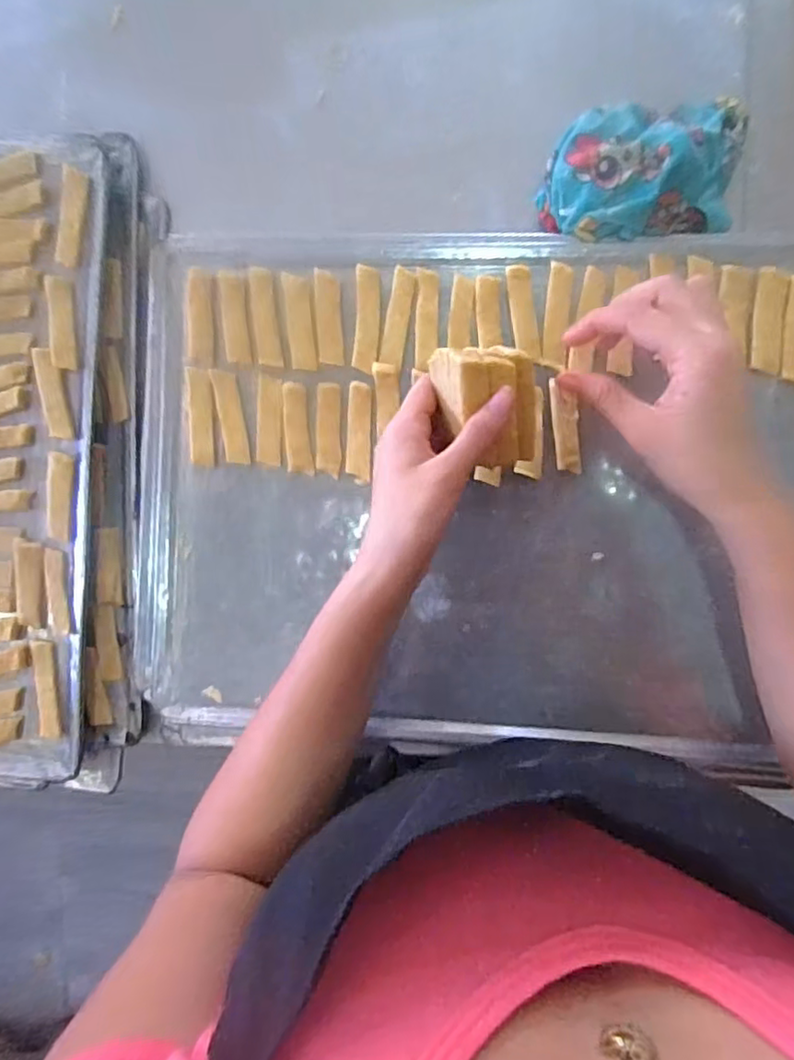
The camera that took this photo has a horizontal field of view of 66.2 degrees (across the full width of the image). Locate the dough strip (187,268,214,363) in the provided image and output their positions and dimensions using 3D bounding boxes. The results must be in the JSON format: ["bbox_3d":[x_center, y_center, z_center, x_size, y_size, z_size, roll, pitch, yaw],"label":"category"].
[{"bbox_3d":[-0.135,-0.148,0.418,0.019,0.004,0.062,0,90,5],"label":"dough strip"}]

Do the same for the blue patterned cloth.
[{"bbox_3d":[0.161,-0.231,0.392,0.135,0.054,0.091,-3,90,5],"label":"blue patterned cloth"}]

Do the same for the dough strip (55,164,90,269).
[{"bbox_3d":[-0.231,-0.223,0.433,0.020,0.004,0.068,8,91,5],"label":"dough strip"}]

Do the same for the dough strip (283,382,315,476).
[{"bbox_3d":[-0.068,-0.070,0.419,0.017,0.004,0.062,-4,90,5],"label":"dough strip"}]

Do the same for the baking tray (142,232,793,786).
[{"bbox_3d":[0.056,-0.026,0.416,0.456,0.040,0.342,2,90,5],"label":"baking tray"}]

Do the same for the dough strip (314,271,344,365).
[{"bbox_3d":[-0.046,-0.144,0.413,0.017,0.004,0.062,-3,90,5],"label":"dough strip"}]

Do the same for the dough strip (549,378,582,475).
[{"bbox_3d":[0.111,-0.068,0.401,0.018,0.004,0.061,-10,93,5],"label":"dough strip"}]

